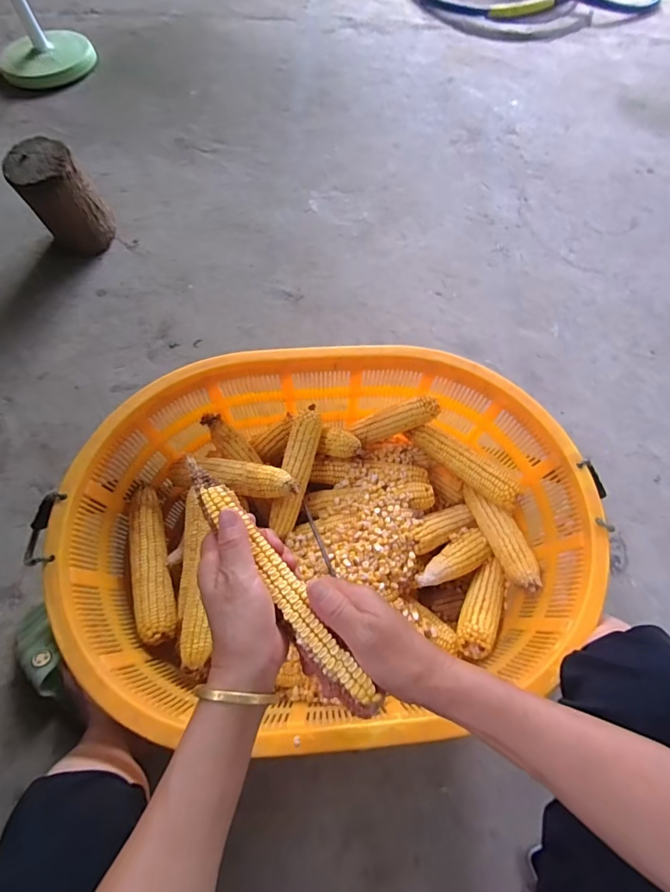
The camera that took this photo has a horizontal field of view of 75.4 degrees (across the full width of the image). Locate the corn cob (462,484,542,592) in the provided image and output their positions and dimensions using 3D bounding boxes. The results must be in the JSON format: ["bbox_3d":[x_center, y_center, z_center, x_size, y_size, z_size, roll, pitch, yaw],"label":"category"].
[{"bbox_3d":[0.245,0.127,0.635,0.048,0.039,0.185,-11,40,-8],"label":"corn cob"}]

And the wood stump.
[{"bbox_3d":[-0.667,-0.602,1.083,0.163,0.223,0.181,-30,69,-16],"label":"wood stump"}]

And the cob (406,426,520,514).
[{"bbox_3d":[0.197,0.027,0.662,0.182,0.049,0.039,42,70,17],"label":"cob"}]

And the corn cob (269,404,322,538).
[{"bbox_3d":[-0.055,0.031,0.637,0.042,0.036,0.193,12,80,4],"label":"corn cob"}]

